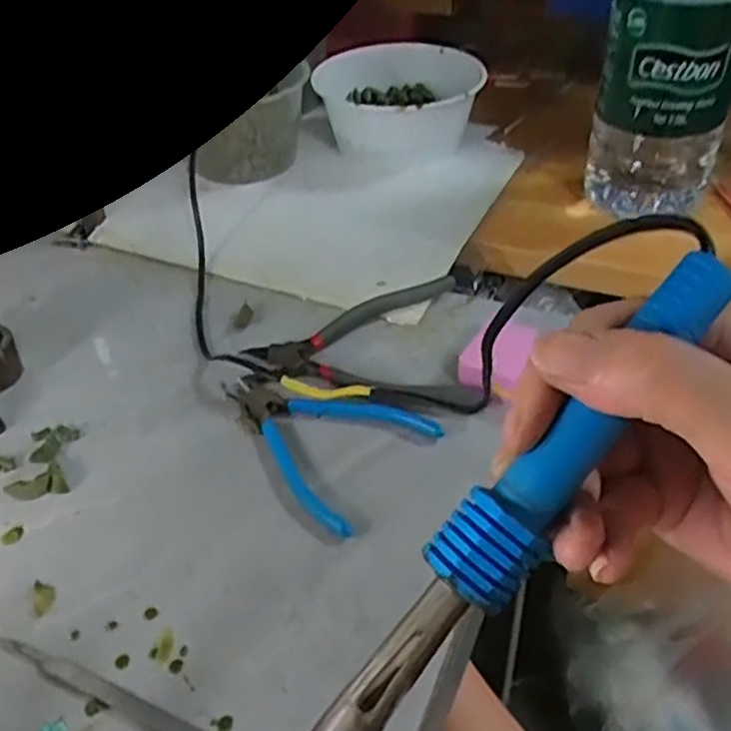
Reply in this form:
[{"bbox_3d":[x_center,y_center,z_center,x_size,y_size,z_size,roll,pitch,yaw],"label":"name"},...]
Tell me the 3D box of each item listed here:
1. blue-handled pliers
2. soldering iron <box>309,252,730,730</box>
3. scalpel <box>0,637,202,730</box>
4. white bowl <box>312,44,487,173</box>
[{"bbox_3d":[-0.035,0.044,0.485,0.139,0.009,0.101,24,49,30],"label":"blue-handled pliers"},{"bbox_3d":[0.006,0.085,0.196,0.278,0.020,0.021,-52,51,0],"label":"soldering iron"},{"bbox_3d":[-0.131,0.161,0.365,0.134,0.004,0.012,15,45,22],"label":"scalpel"},{"bbox_3d":[0.043,-0.267,0.761,0.158,0.067,0.182,-12,41,-7],"label":"white bowl"}]

